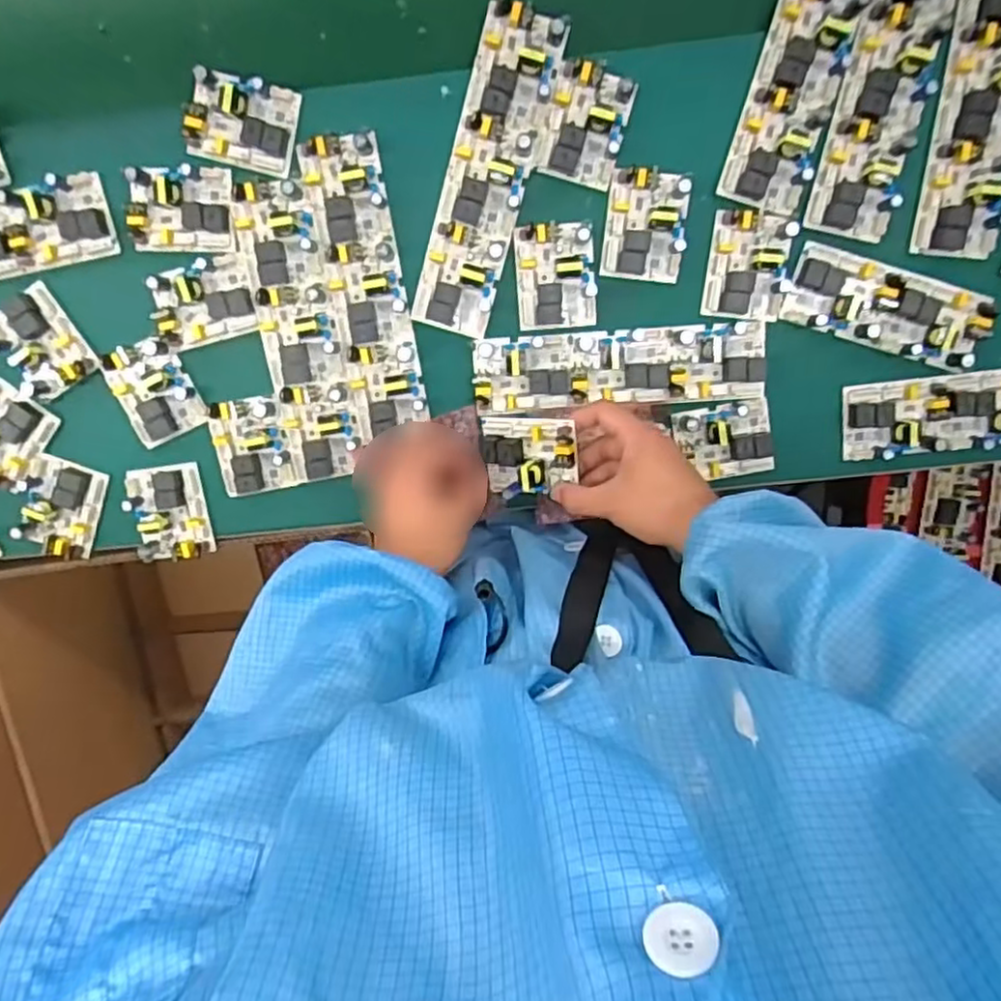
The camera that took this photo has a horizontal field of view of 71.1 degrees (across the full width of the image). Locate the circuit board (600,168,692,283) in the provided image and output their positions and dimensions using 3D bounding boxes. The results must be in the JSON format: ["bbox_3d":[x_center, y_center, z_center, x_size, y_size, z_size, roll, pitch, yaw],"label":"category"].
[{"bbox_3d":[0.114,-0.216,0.549,0.061,0.018,0.079,4,101,0],"label":"circuit board"}]

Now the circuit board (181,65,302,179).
[{"bbox_3d":[-0.200,-0.290,0.536,0.080,0.018,0.061,12,101,-1],"label":"circuit board"}]

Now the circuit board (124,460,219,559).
[{"bbox_3d":[-0.288,0.012,0.606,0.061,0.020,0.080,-8,101,2],"label":"circuit board"}]

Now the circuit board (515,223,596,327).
[{"bbox_3d":[0.045,-0.179,0.559,0.062,0.017,0.079,-4,101,2],"label":"circuit board"}]

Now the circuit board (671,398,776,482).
[{"bbox_3d":[0.189,-0.048,0.584,0.079,0.023,0.061,-9,101,3],"label":"circuit board"}]

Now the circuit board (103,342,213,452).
[{"bbox_3d":[-0.289,-0.090,0.583,0.056,0.016,0.079,-25,99,5],"label":"circuit board"}]

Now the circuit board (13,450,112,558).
[{"bbox_3d":[-0.383,0.007,0.610,0.061,0.016,0.080,20,100,-3],"label":"circuit board"}]

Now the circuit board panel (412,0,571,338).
[{"bbox_3d":[-0.008,-0.251,0.544,0.063,0.022,0.235,15,101,-2],"label":"circuit board panel"}]

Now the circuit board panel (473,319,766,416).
[{"bbox_3d":[0.098,-0.108,0.571,0.237,0.015,0.061,-4,101,2],"label":"circuit board panel"}]

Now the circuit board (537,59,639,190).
[{"bbox_3d":[0.066,-0.288,0.532,0.059,0.019,0.079,16,101,-2],"label":"circuit board"}]

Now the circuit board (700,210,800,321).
[{"bbox_3d":[0.199,-0.186,0.554,0.063,0.026,0.081,7,101,0],"label":"circuit board"}]

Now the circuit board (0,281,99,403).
[{"bbox_3d":[-0.383,-0.127,0.575,0.066,0.014,0.082,-27,99,6],"label":"circuit board"}]

